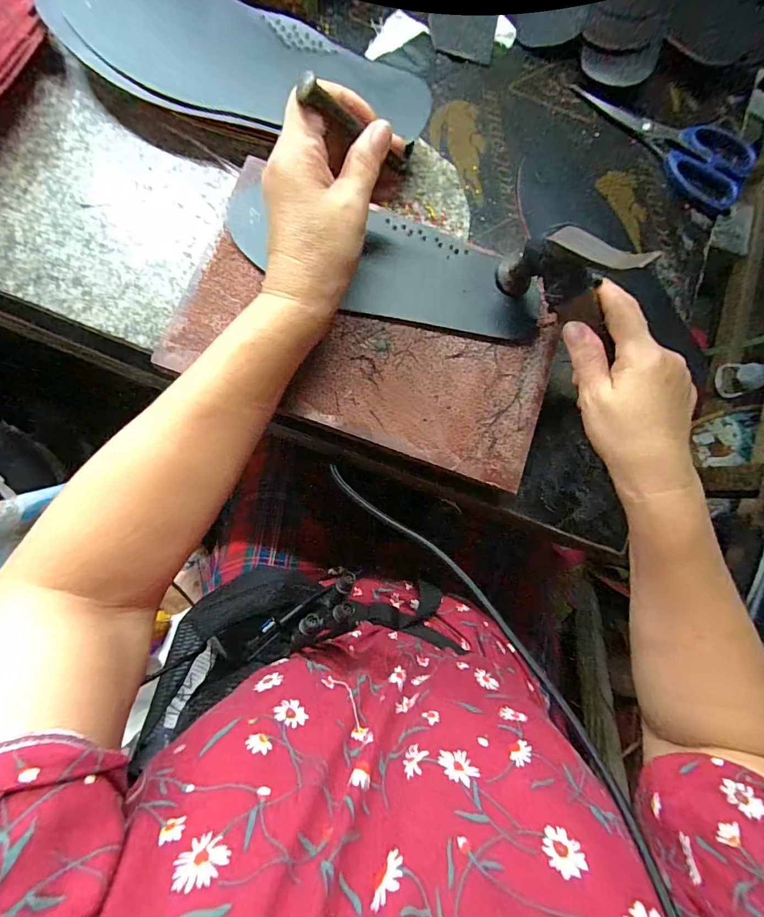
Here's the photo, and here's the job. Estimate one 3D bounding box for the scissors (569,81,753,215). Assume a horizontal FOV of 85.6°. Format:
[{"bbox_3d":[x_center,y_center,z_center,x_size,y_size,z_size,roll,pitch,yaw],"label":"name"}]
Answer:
[{"bbox_3d":[0.287,-0.330,0.410,0.187,0.018,0.101,39,80,-1],"label":"scissors"}]

